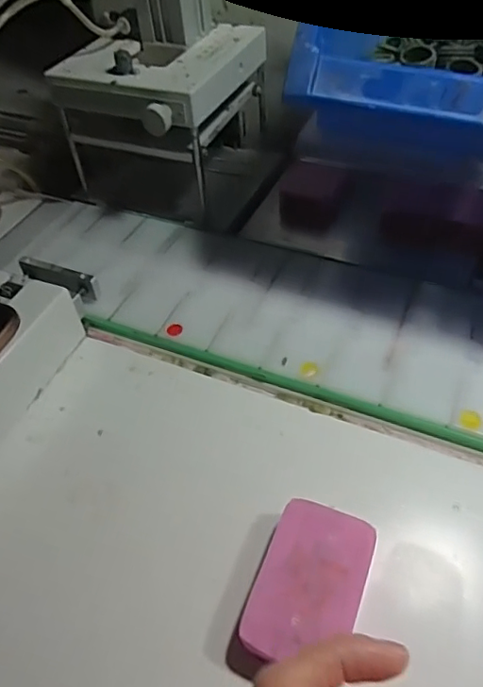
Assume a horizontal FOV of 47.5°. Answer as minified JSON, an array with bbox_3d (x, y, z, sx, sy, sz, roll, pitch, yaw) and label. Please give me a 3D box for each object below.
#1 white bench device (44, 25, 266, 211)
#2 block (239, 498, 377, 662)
[{"bbox_3d":[-0.064,-0.190,0.458,0.128,0.103,0.142,18,52,21],"label":"white bench device"},{"bbox_3d":[0.032,0.111,0.253,0.046,0.020,0.071,15,54,17],"label":"block"}]

